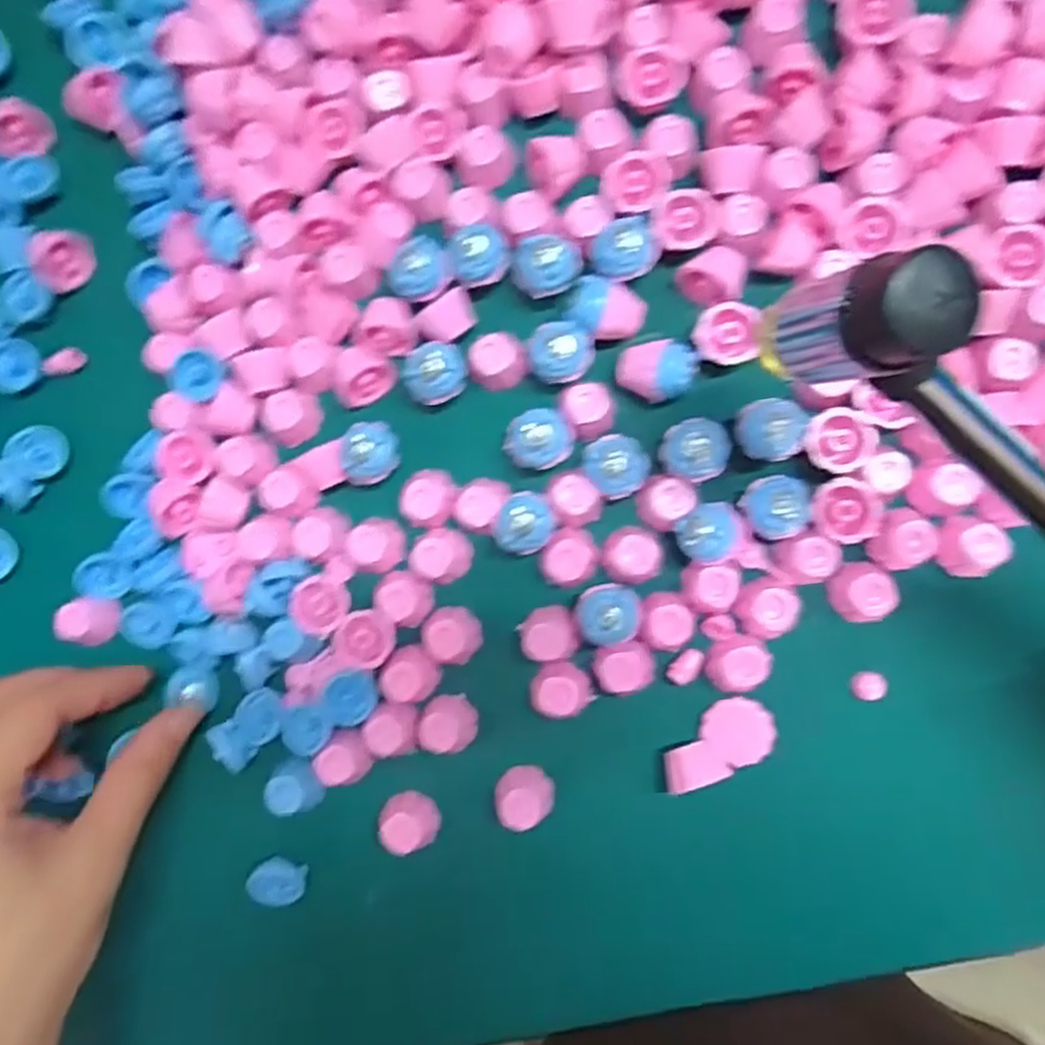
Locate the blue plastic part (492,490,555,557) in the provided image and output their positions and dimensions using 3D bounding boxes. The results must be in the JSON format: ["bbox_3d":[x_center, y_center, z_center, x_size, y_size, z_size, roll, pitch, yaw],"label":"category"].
[{"bbox_3d":[0.001,0.000,0.266,0.019,0.014,0.021,-5,87,7],"label":"blue plastic part"}]

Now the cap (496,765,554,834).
[{"bbox_3d":[0.000,0.096,0.270,0.018,0.015,0.017,0,88,7],"label":"cap"}]

